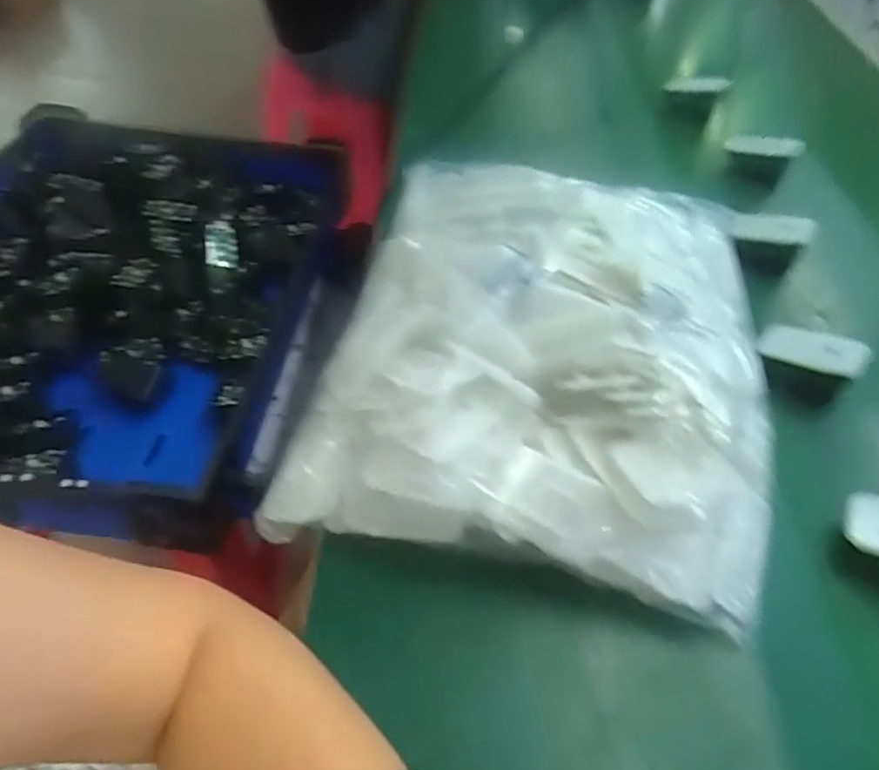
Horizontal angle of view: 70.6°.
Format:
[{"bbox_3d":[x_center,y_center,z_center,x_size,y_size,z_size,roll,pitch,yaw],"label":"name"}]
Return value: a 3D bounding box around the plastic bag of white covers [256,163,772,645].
[{"bbox_3d":[0.066,-0.027,0.394,0.275,0.100,0.281,10,49,4],"label":"plastic bag of white covers"}]

